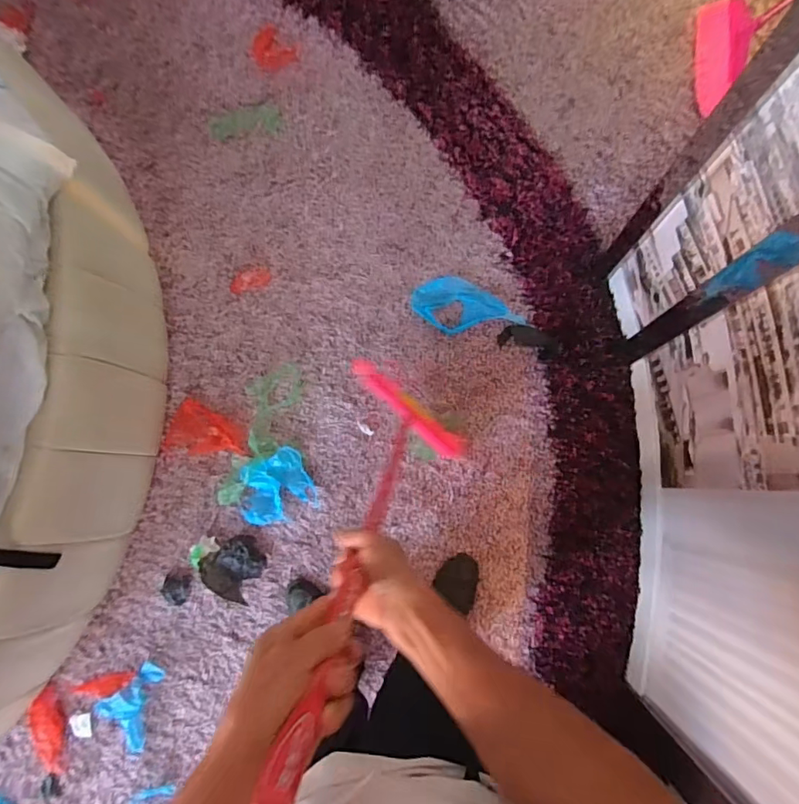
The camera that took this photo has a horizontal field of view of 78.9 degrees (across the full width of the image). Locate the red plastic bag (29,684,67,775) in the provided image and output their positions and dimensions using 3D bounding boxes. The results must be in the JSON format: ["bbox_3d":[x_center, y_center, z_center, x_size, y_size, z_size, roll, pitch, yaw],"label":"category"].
[{"bbox_3d":[-0.829,0.779,1.147,0.073,0.033,0.194,-11,81,3],"label":"red plastic bag"}]

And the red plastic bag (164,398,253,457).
[{"bbox_3d":[-0.481,0.072,1.233,0.222,0.031,0.136,8,82,6],"label":"red plastic bag"}]

